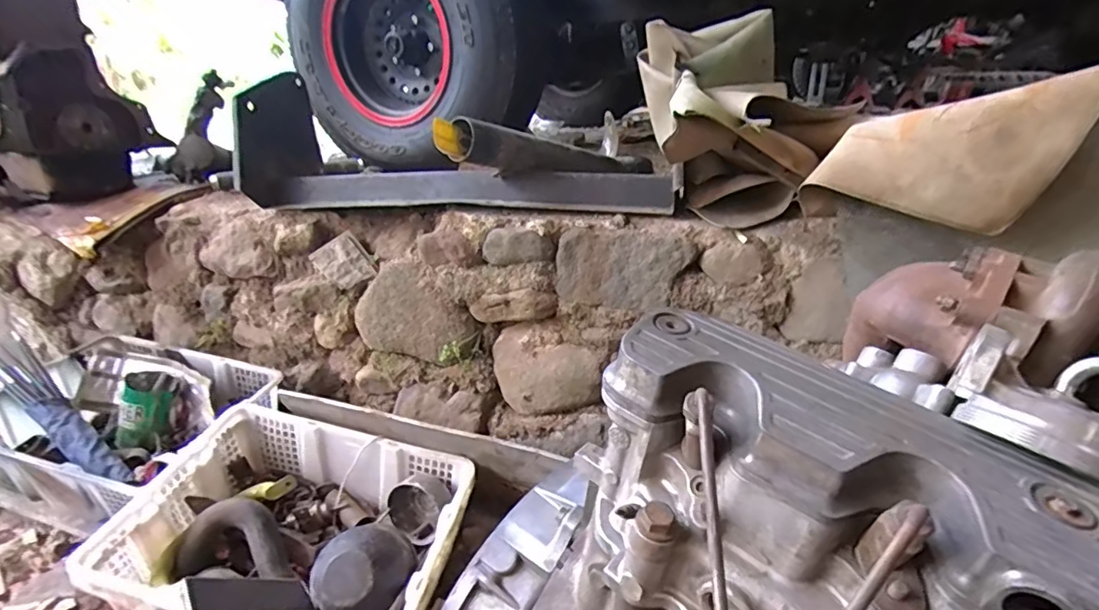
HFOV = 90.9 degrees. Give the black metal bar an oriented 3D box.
[{"bbox_3d":[-0.222,-0.235,1.121,0.936,0.081,0.112,6,23,18],"label":"black metal bar"}]

